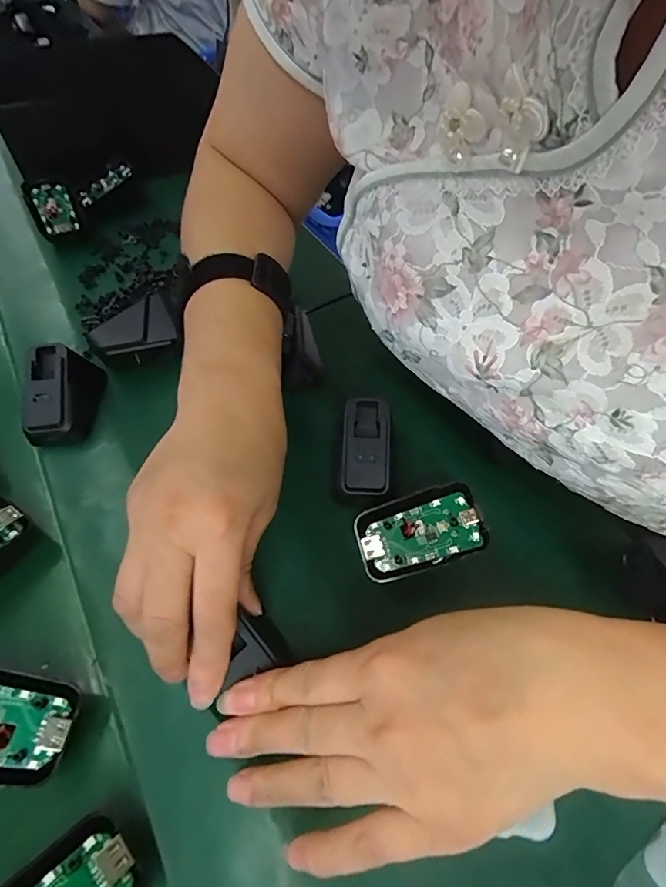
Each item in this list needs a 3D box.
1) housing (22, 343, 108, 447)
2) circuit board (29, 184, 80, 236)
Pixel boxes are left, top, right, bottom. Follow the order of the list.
[{"bbox_3d":[-0.189,-0.033,0.314,0.039,0.046,0.059,-4,56,-1],"label":"housing"},{"bbox_3d":[-0.281,-0.237,0.454,0.034,0.006,0.062,-22,81,-31],"label":"circuit board"}]

